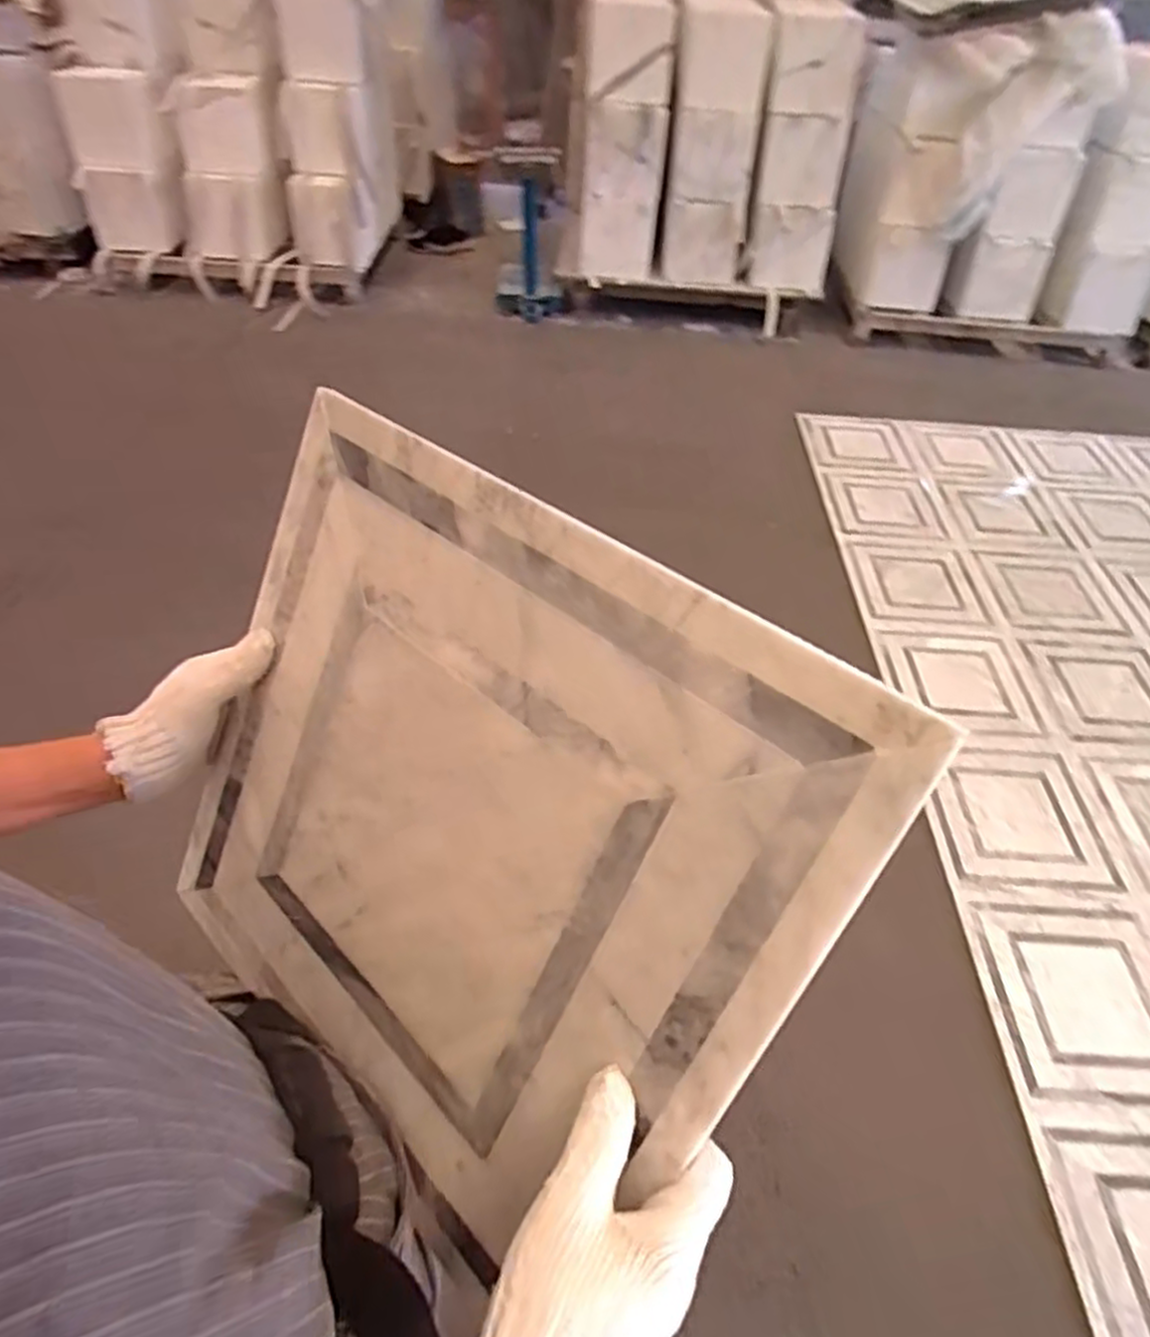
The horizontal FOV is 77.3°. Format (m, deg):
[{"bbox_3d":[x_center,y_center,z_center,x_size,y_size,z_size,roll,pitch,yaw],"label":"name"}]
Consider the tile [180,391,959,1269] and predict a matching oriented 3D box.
[{"bbox_3d":[-0.080,0.087,0.398,0.391,0.364,0.012,35,21,30],"label":"tile"}]

